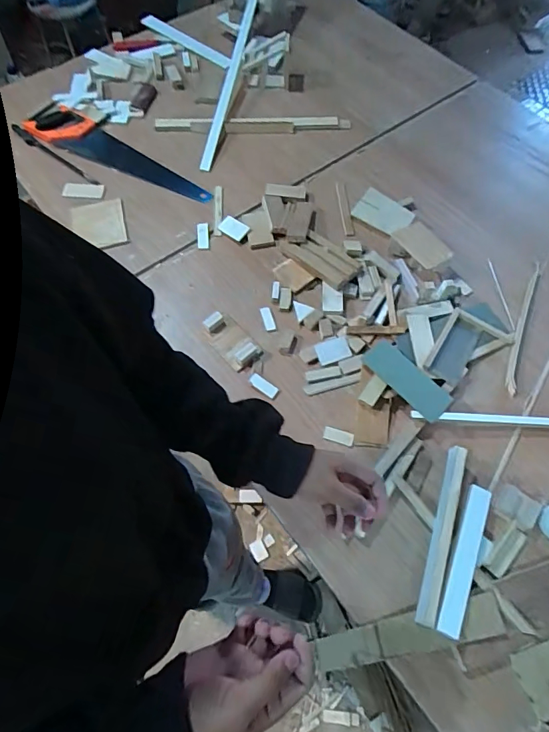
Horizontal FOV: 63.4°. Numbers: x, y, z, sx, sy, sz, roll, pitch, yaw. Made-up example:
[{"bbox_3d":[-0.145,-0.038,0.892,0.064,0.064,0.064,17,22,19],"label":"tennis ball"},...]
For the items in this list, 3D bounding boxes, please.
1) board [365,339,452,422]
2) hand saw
[{"bbox_3d":[0.247,0.024,0.838,0.073,0.012,0.176,-37,63,-18],"label":"board"},{"bbox_3d":[-0.421,-0.556,1.170,0.599,0.033,0.135,32,69,14],"label":"hand saw"}]

